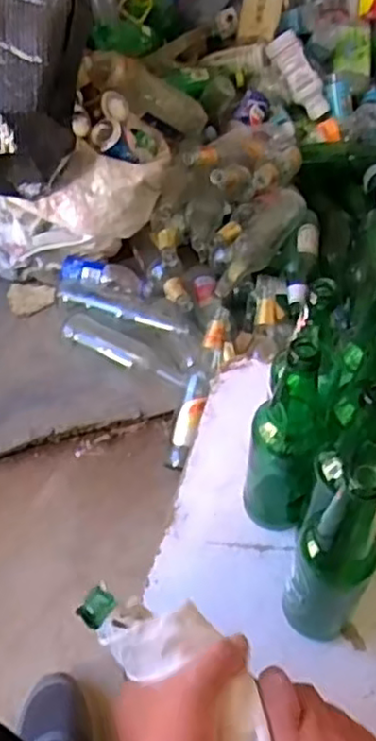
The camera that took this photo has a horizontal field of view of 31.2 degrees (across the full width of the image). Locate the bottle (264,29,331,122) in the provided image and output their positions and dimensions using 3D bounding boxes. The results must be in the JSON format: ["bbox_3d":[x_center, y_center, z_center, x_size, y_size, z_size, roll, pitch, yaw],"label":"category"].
[{"bbox_3d":[0.244,-0.631,1.438,0.053,0.060,0.184,-40,102,-28],"label":"bottle"}]

